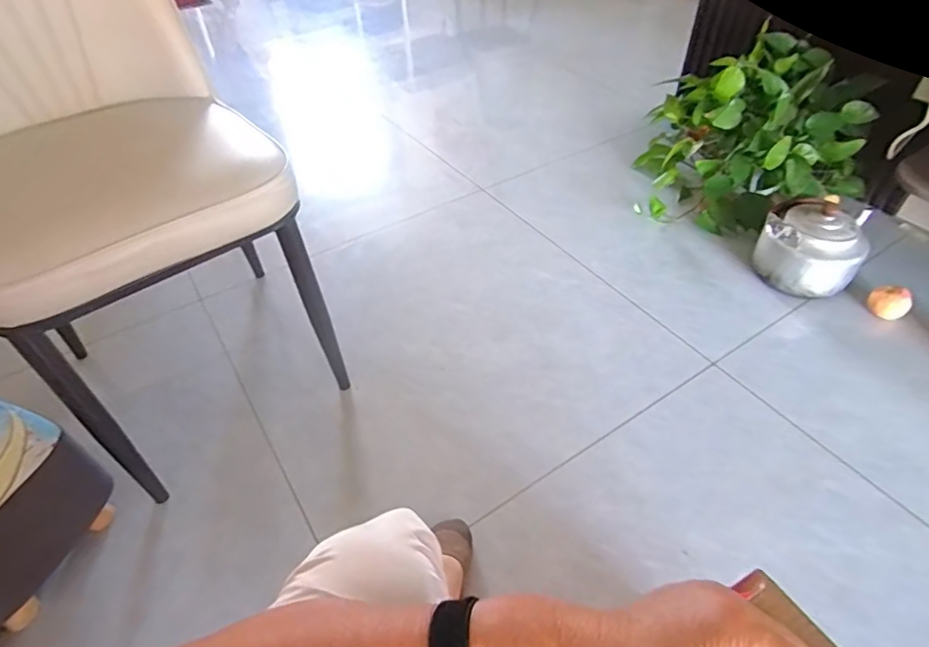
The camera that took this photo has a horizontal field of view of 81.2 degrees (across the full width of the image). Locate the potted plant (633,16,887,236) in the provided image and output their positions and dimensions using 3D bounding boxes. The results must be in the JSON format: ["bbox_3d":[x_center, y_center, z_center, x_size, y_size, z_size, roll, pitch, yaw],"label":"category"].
[{"bbox_3d":[0.755,-0.527,1.435,0.486,0.359,0.551,4,46,7],"label":"potted plant"}]

